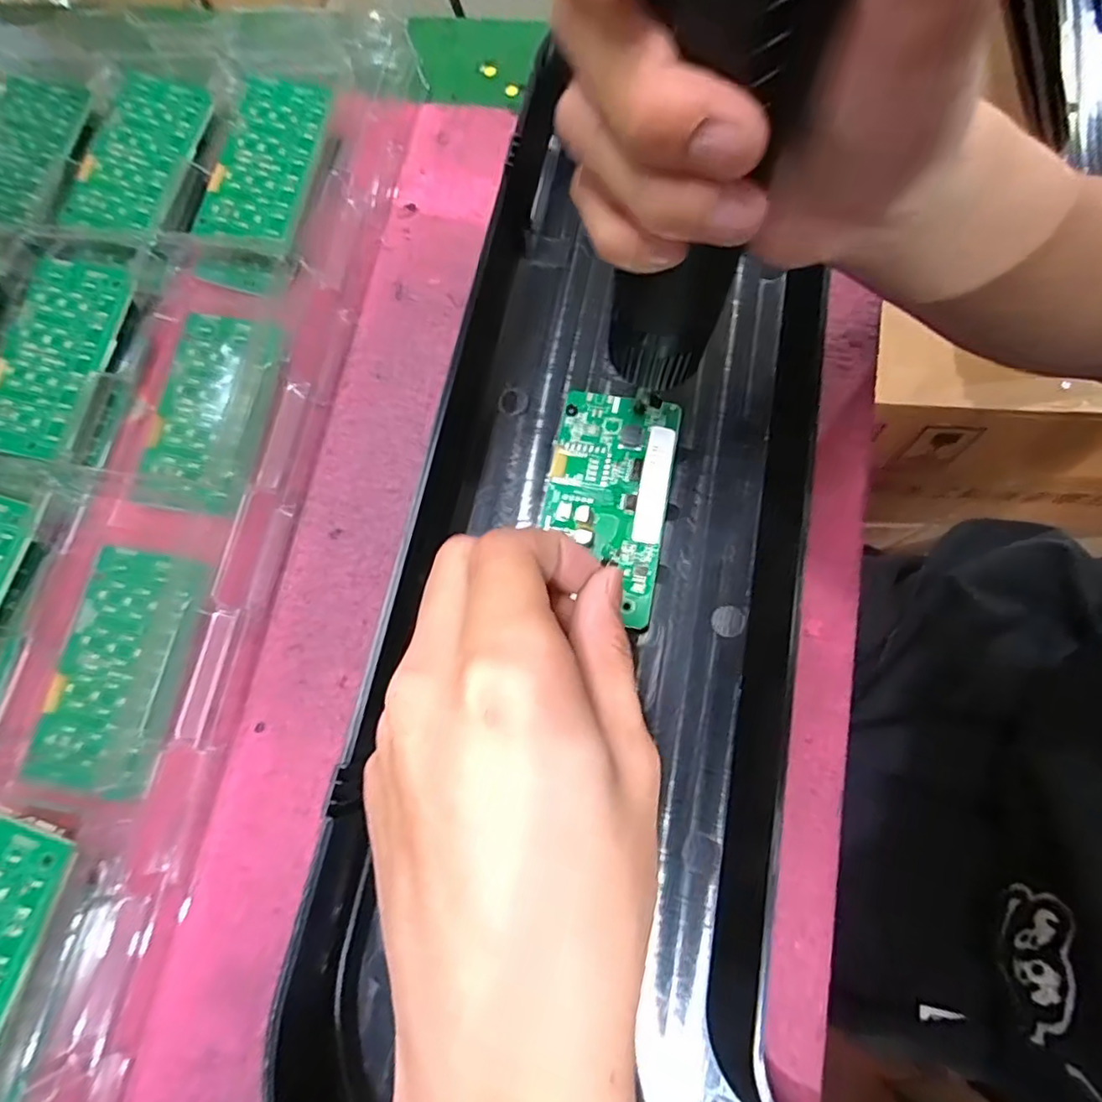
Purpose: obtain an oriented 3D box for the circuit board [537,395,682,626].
[{"bbox_3d":[0.022,-0.021,0.243,0.048,0.004,0.089,10,74,5],"label":"circuit board"}]

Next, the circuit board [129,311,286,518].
[{"bbox_3d":[-0.152,-0.063,0.273,0.047,0.008,0.092,7,74,7],"label":"circuit board"}]

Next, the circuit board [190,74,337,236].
[{"bbox_3d":[-0.140,-0.190,0.293,0.049,0.008,0.090,9,74,7],"label":"circuit board"}]

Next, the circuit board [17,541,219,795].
[{"bbox_3d":[-0.168,0.046,0.240,0.053,0.004,0.091,10,74,8],"label":"circuit board"}]

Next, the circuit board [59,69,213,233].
[{"bbox_3d":[-0.208,-0.203,0.308,0.053,0.006,0.093,9,79,0],"label":"circuit board"}]

